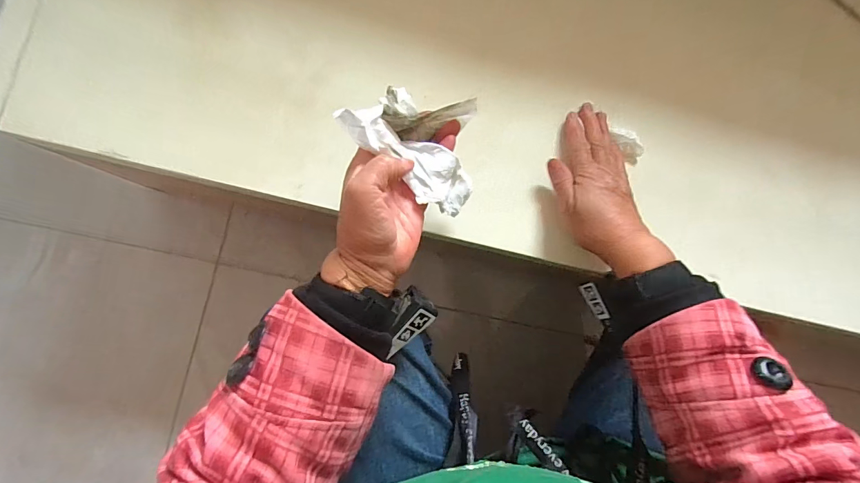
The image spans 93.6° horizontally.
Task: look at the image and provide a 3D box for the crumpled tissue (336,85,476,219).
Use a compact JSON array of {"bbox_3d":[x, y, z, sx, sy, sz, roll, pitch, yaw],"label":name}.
[{"bbox_3d":[0.001,-0.079,0.324,0.117,0.065,0.079,37,83,-3],"label":"crumpled tissue"}]

